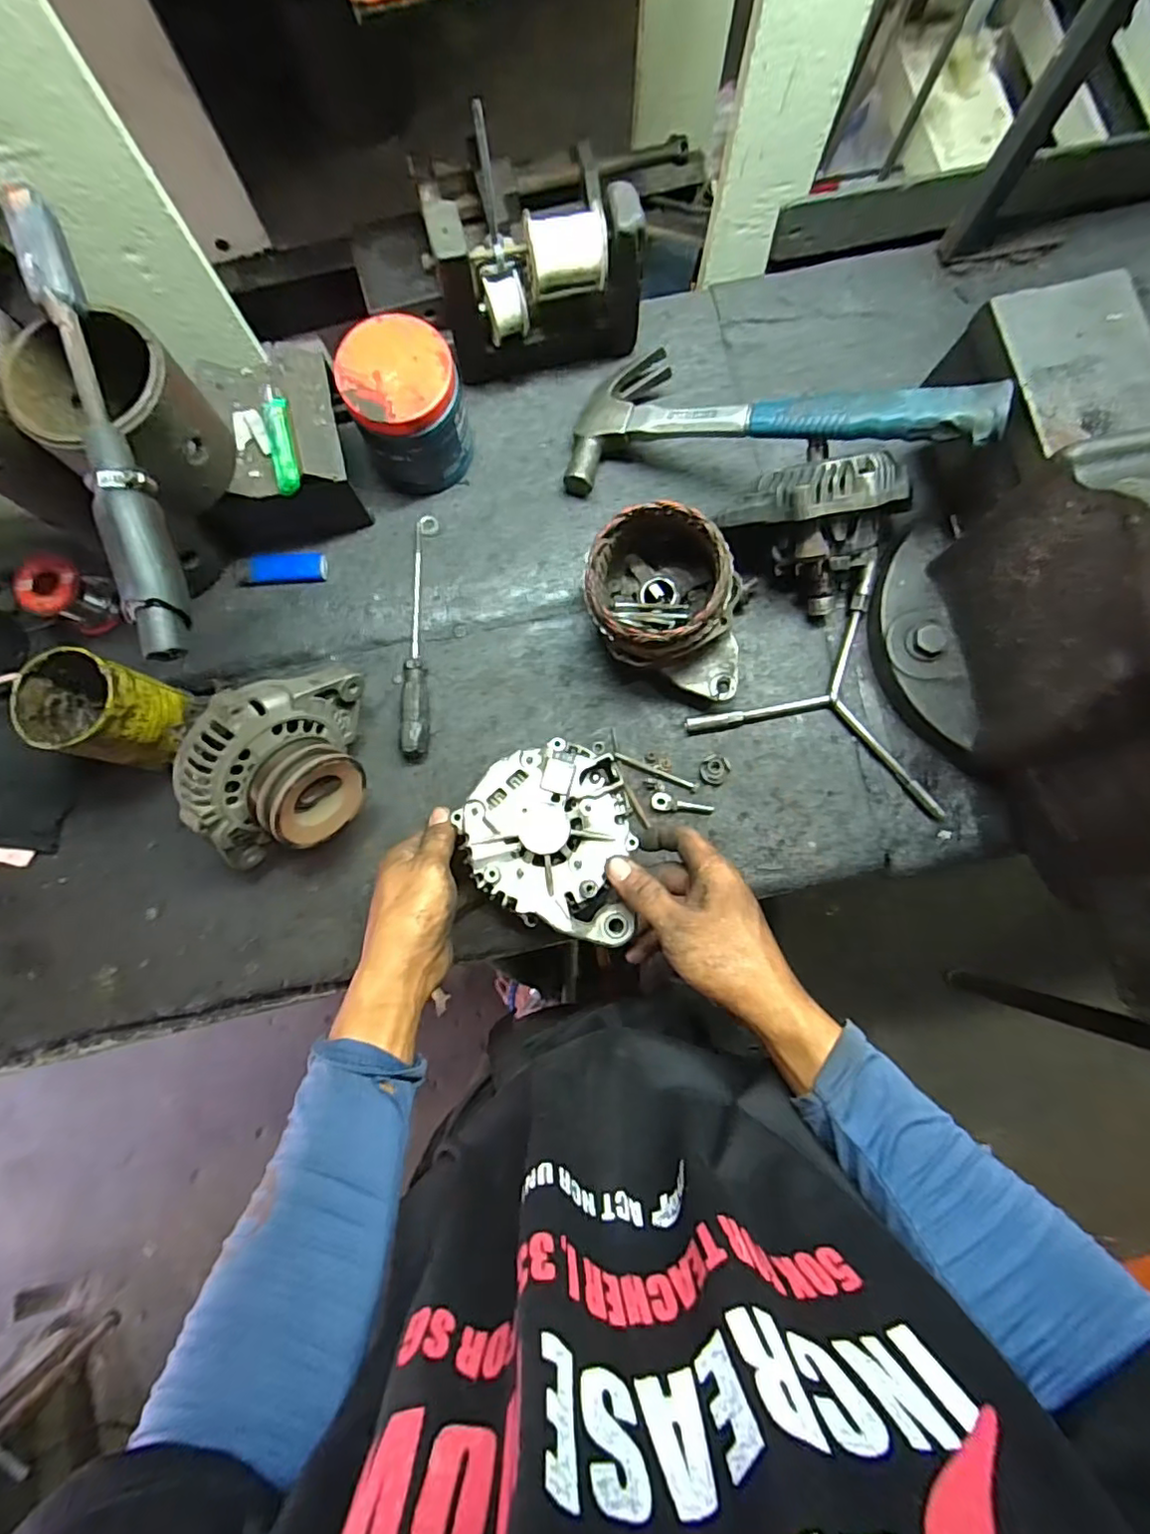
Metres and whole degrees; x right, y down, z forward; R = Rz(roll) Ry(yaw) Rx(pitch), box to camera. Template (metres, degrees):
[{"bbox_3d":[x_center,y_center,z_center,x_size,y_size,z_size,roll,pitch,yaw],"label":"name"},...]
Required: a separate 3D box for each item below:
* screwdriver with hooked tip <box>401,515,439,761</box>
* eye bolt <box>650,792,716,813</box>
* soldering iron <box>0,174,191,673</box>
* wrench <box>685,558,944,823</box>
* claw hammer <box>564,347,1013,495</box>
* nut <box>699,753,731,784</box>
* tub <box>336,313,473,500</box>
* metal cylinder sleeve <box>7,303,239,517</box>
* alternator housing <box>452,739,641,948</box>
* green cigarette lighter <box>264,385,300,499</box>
[{"bbox_3d":[-0.139,-0.120,0.546,0.022,0.028,0.223,1,82,0],"label":"screwdriver with hooked tip"},{"bbox_3d":[0.093,0.031,0.530,0.053,0.007,0.016,3,82,0],"label":"eye bolt"},{"bbox_3d":[-0.251,-0.181,0.324,0.028,0.030,0.264,-18,82,-3],"label":"soldering iron"},{"bbox_3d":[0.231,-0.084,0.538,0.221,0.019,0.195,18,82,2],"label":"wrench"},{"bbox_3d":[0.152,-0.278,0.494,0.328,0.031,0.121,15,81,28],"label":"claw hammer"},{"bbox_3d":[0.122,0.002,0.534,0.024,0.009,0.026,0,82,0],"label":"nut"},{"bbox_3d":[-0.140,-0.303,0.526,0.088,0.106,0.089,0,82,0],"label":"tub"},{"bbox_3d":[-0.271,-0.210,0.371,0.096,0.078,0.087,37,83,5],"label":"metal cylinder sleeve"},{"bbox_3d":[-0.015,0.047,0.446,0.124,0.038,0.129,15,82,2],"label":"alternator housing"},{"bbox_3d":[-0.233,-0.259,0.486,0.022,0.018,0.082,-9,82,-2],"label":"green cigarette lighter"}]

